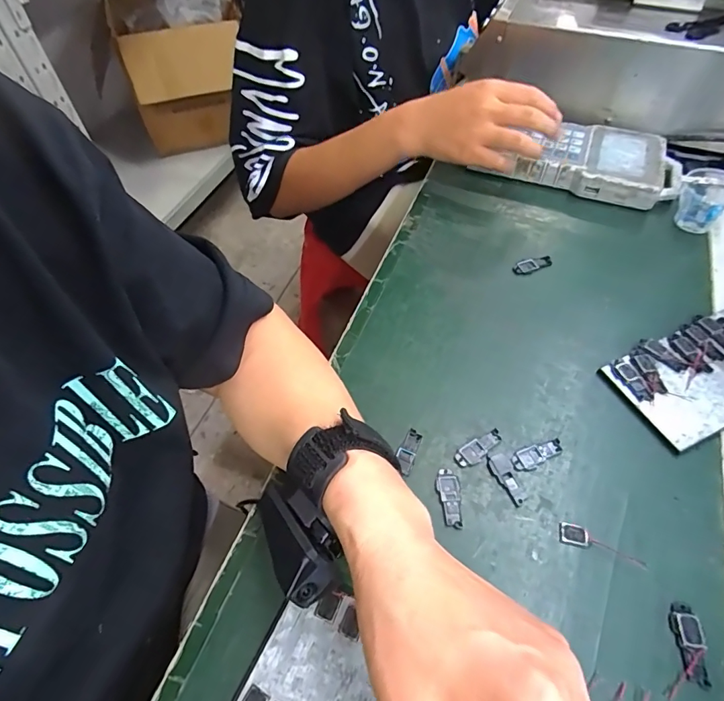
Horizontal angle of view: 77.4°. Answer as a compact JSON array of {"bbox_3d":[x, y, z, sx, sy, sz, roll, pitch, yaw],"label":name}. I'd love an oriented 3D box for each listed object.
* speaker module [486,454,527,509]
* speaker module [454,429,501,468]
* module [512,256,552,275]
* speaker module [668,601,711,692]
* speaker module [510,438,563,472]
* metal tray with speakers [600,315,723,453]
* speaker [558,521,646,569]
[{"bbox_3d":[0.103,0.092,0.321,0.015,0.004,0.038,-15,55,-9],"label":"speaker module"},{"bbox_3d":[0.086,0.071,0.333,0.040,0.004,0.015,-29,58,-18],"label":"speaker module"},{"bbox_3d":[0.168,-0.084,0.445,0.039,0.004,0.014,-18,55,-11],"label":"module"},{"bbox_3d":[0.190,0.170,0.261,0.016,0.004,0.040,7,54,7],"label":"speaker module"},{"bbox_3d":[0.128,0.076,0.331,0.042,0.004,0.015,-24,56,-15],"label":"speaker module"},{"bbox_3d":[0.302,0.011,0.370,0.190,0.019,0.087,-19,55,-12],"label":"metal tray with speakers"},{"bbox_3d":[0.155,0.125,0.293,0.050,0.005,0.013,13,62,20],"label":"speaker"}]

